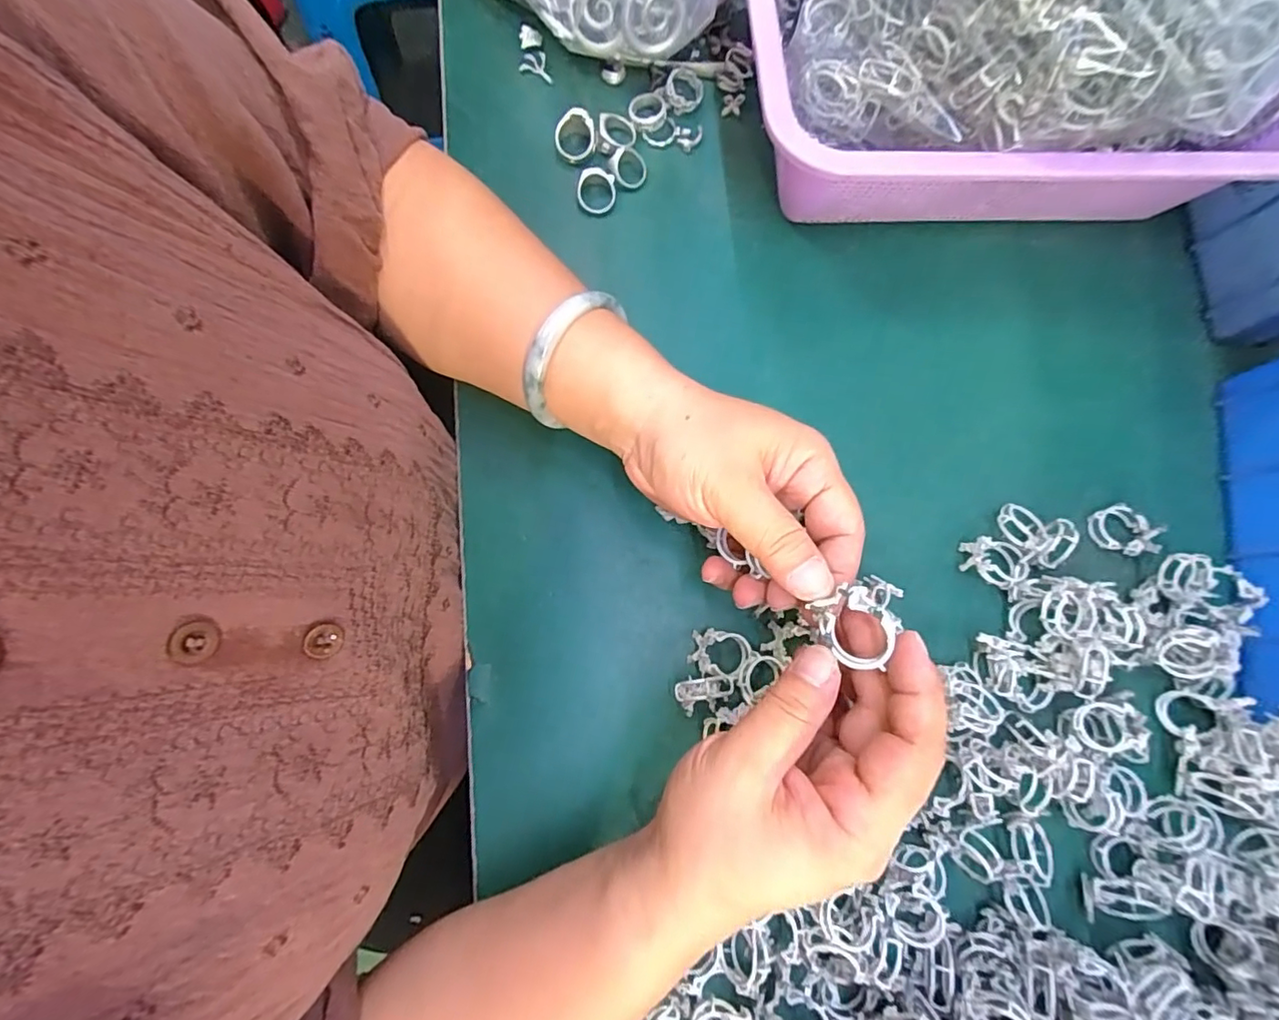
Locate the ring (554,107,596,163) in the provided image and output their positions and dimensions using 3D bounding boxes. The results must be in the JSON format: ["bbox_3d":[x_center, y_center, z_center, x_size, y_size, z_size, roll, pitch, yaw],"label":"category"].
[{"bbox_3d":[-0.039,-0.225,0.335,0.025,0.016,0.023,0,80,-2],"label":"ring"}]

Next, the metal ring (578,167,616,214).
[{"bbox_3d":[-0.026,-0.193,0.338,0.026,0.006,0.026,-2,103,-8],"label":"metal ring"}]

